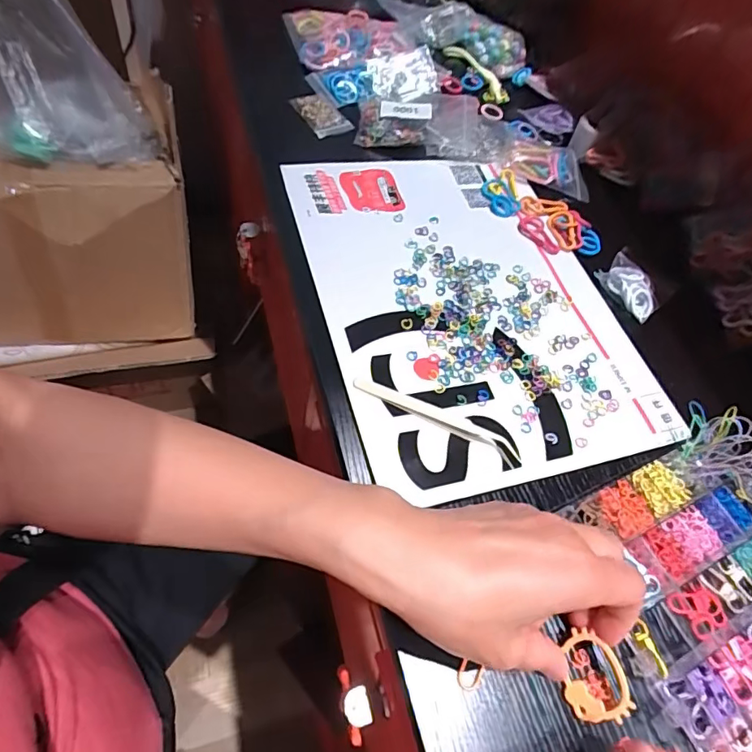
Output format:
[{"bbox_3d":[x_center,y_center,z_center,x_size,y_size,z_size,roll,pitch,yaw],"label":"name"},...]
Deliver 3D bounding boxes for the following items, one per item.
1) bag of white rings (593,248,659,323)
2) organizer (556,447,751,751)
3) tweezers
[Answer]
[{"bbox_3d":[0.227,-0.083,0.446,0.048,0.014,0.064,-24,66,-23],"label":"bag of white rings"},{"bbox_3d":[0.214,0.149,0.303,0.138,0.024,0.203,-21,65,-22],"label":"organizer"},{"bbox_3d":[0.041,0.028,0.348,0.118,0.013,0.015,28,58,6],"label":"tweezers"}]

